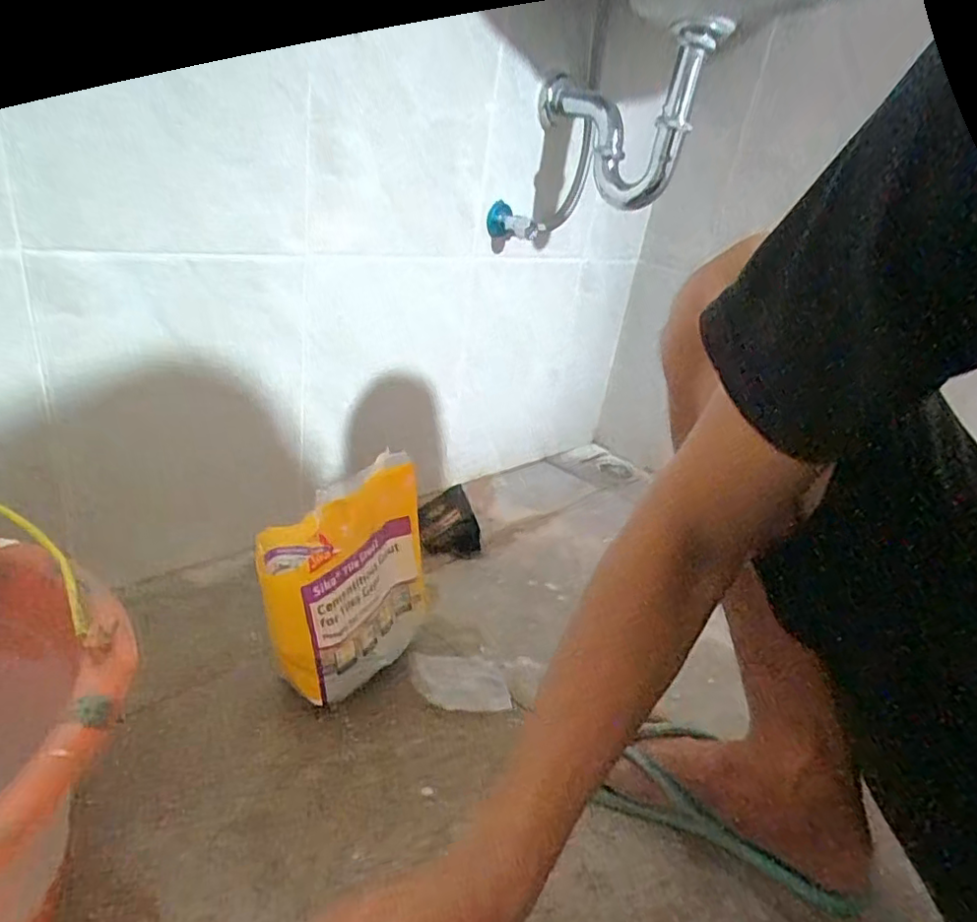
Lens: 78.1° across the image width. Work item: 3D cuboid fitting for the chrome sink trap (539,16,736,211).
[{"bbox_3d":[0.162,-0.464,0.818,0.083,0.197,0.301,-6,29,-28],"label":"chrome sink trap"}]

